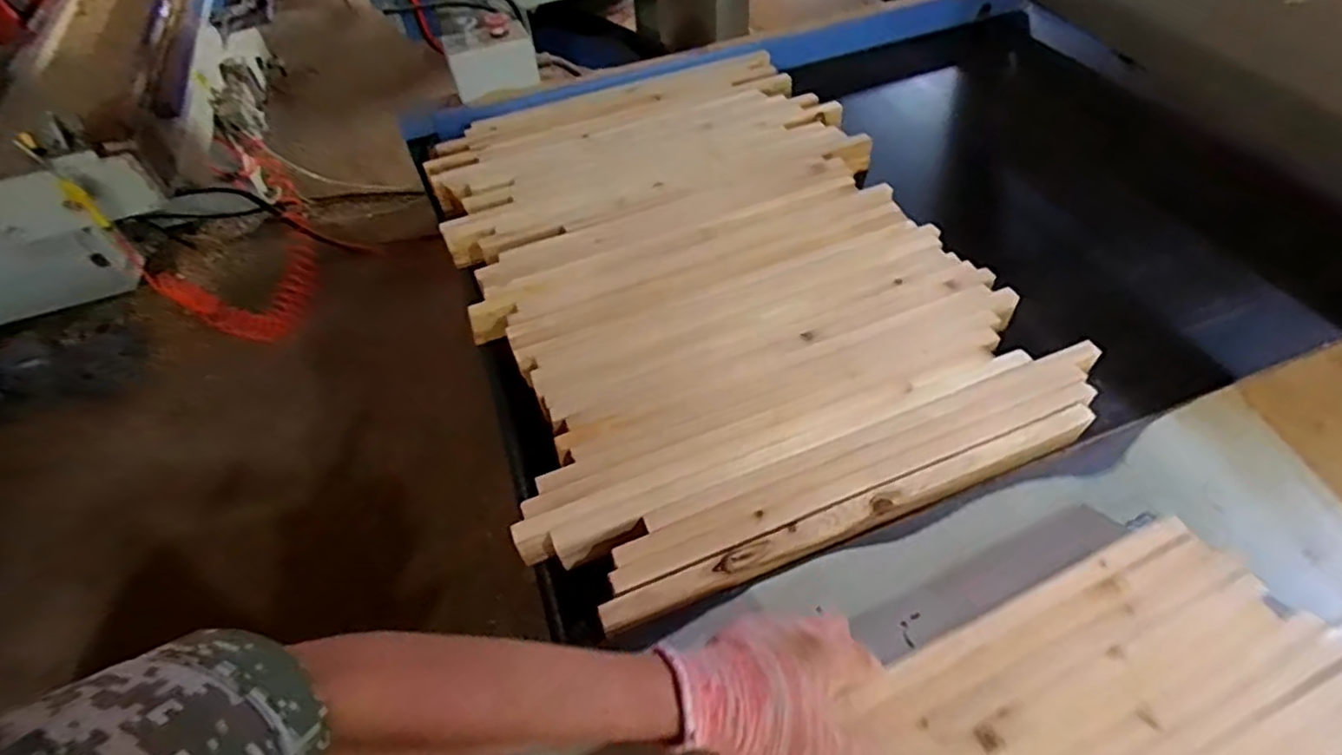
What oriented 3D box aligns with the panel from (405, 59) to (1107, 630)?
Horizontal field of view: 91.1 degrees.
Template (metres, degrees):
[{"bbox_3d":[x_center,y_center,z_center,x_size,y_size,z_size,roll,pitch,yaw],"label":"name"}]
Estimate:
[{"bbox_3d":[0.028,-0.160,0.805,0.544,0.045,0.766,-17,50,-12],"label":"panel"}]

